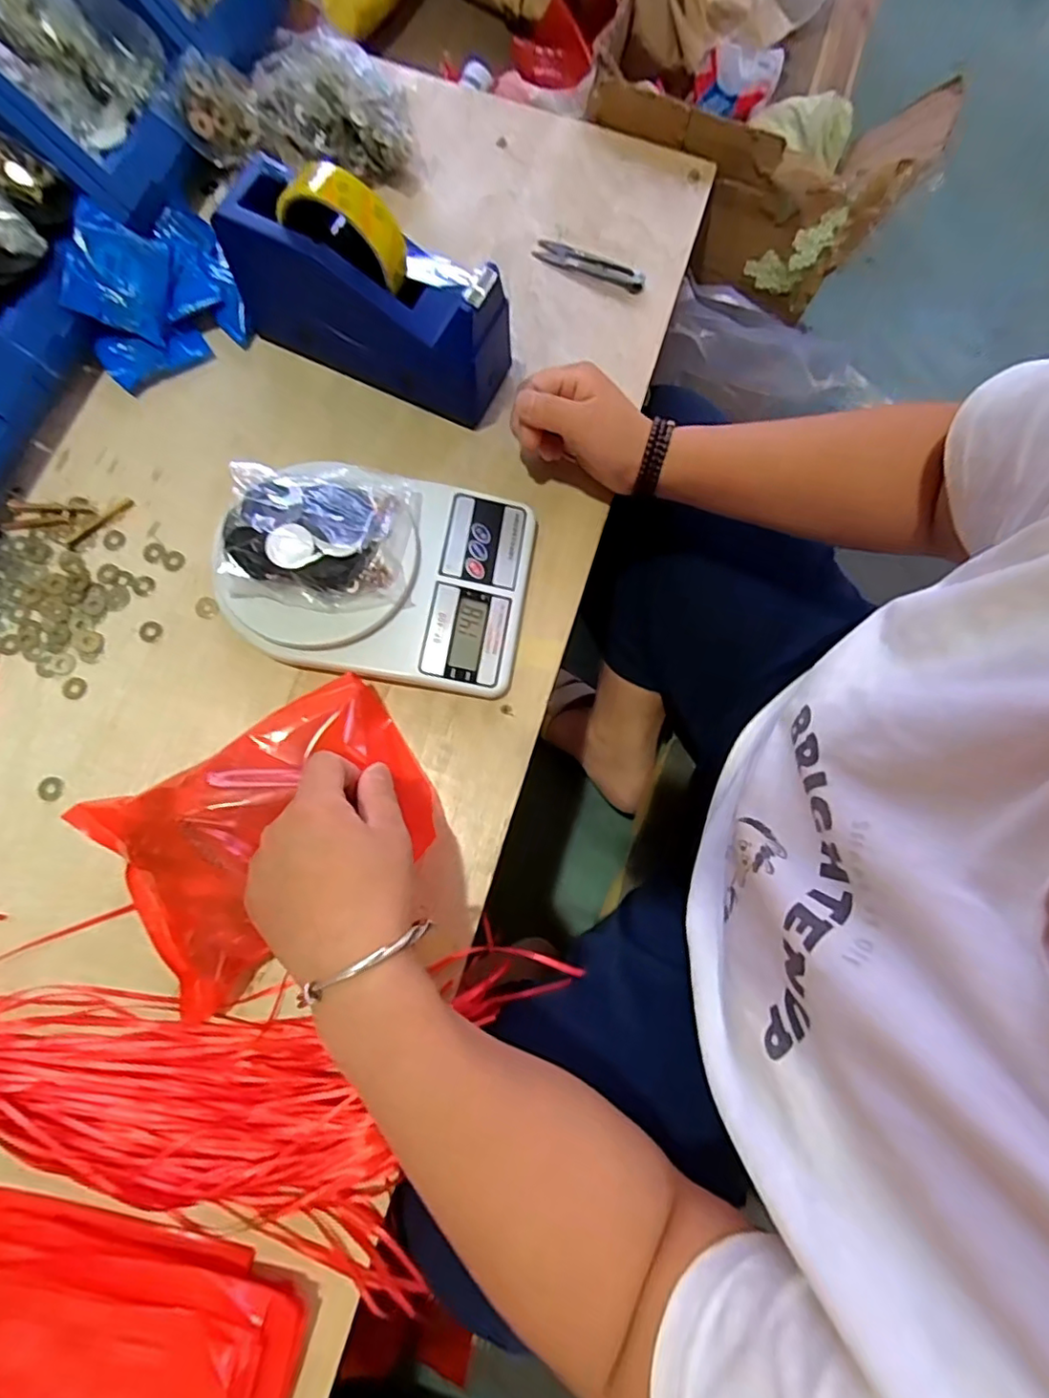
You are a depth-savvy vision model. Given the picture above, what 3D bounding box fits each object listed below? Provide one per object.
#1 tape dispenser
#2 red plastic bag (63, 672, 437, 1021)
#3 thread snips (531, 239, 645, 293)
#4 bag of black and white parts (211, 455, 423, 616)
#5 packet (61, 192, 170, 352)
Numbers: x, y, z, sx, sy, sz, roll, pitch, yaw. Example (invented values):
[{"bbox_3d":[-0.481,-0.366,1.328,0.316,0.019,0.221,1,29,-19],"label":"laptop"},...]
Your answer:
[{"bbox_3d":[-0.111,-0.294,0.426,0.193,0.126,0.059,25,76,3],"label":"tape dispenser"},{"bbox_3d":[-0.156,0.080,0.362,0.187,0.074,0.130,-33,79,-9],"label":"red plastic bag"},{"bbox_3d":[0.057,-0.379,0.518,0.098,0.007,0.022,23,76,2],"label":"thread snips"},{"bbox_3d":[-0.135,-0.112,0.397,0.118,0.030,0.098,1,77,-13],"label":"bag of black and white parts"},{"bbox_3d":[-0.303,-0.320,0.445,0.064,0.009,0.077,10,95,-29],"label":"packet"}]

